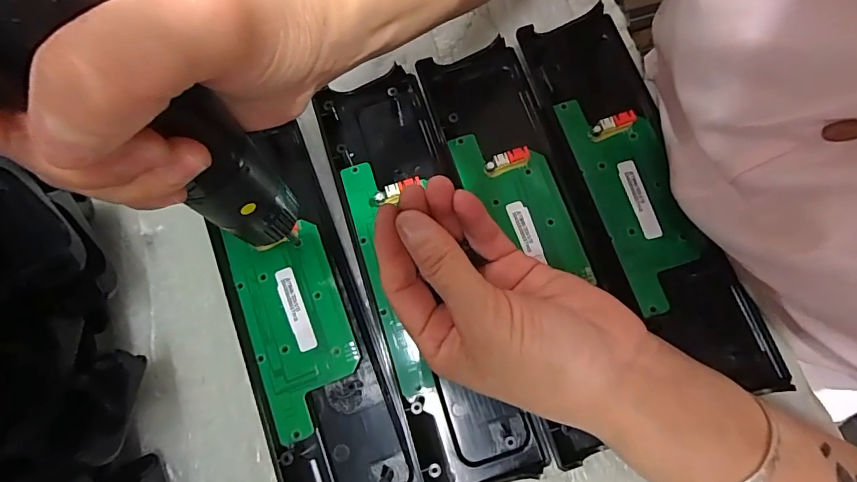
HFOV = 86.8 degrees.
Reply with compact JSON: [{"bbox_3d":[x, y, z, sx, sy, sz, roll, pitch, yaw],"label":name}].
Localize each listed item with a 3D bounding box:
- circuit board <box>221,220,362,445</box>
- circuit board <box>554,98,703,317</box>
[{"bbox_3d":[-0.075,0.046,0.262,0.053,0.011,0.116,-21,75,-4],"label":"circuit board"},{"bbox_3d":[0.123,-0.029,0.267,0.046,0.007,0.134,-17,75,-3],"label":"circuit board"}]

